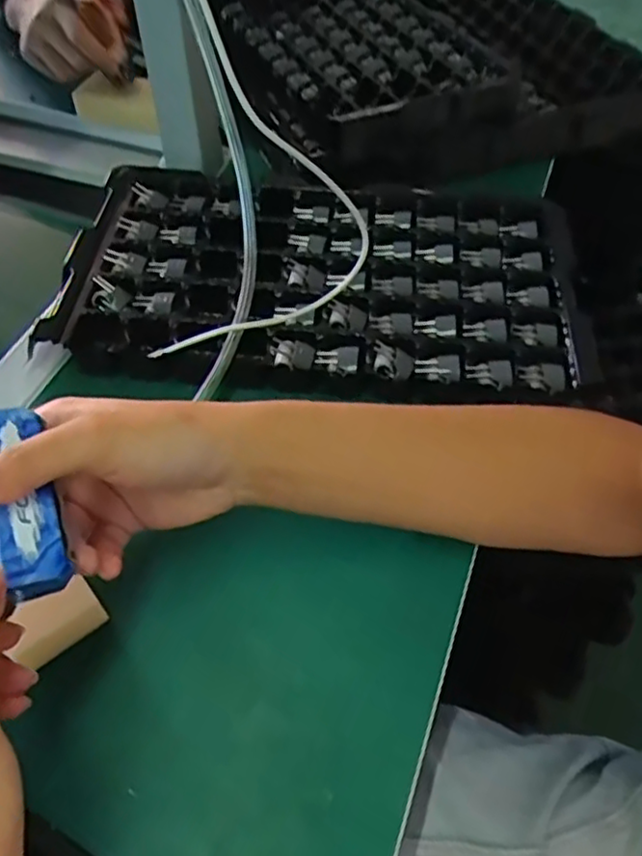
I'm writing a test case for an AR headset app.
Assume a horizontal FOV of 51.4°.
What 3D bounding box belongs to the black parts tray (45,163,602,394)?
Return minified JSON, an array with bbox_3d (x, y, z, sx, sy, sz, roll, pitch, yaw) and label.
[{"bbox_3d":[0.004,-0.109,0.494,0.359,0.038,0.203,5,53,2],"label":"black parts tray"}]

